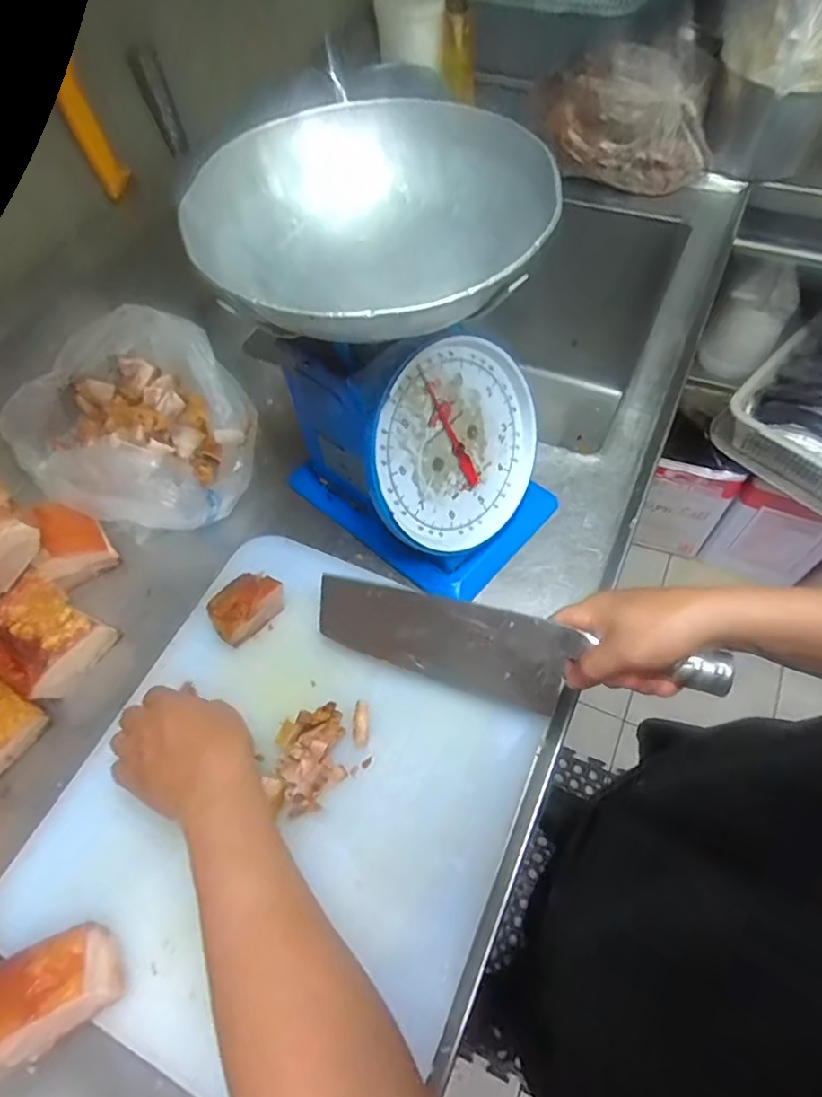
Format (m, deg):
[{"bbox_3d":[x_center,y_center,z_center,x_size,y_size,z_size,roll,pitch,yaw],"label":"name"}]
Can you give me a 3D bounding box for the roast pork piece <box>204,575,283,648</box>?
[{"bbox_3d":[-0.157,0.051,0.541,0.058,0.033,0.064,35,67,22],"label":"roast pork piece"}]

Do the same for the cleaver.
[{"bbox_3d":[0.079,0.083,0.482,0.319,0.083,0.028,9,20,17],"label":"cleaver"}]

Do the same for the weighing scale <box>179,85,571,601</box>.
[{"bbox_3d":[-0.004,-0.162,0.531,0.251,0.315,0.239,39,68,24],"label":"weighing scale"}]

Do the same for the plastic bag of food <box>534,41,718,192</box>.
[{"bbox_3d":[0.322,-0.672,0.897,0.278,0.145,0.118,16,61,13],"label":"plastic bag of food"}]

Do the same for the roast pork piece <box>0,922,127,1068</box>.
[{"bbox_3d":[-0.240,0.292,0.385,0.076,0.054,0.053,-29,61,-13],"label":"roast pork piece"}]

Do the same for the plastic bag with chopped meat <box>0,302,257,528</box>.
[{"bbox_3d":[-0.295,-0.151,0.671,0.258,0.110,0.248,16,61,13],"label":"plastic bag with chopped meat"}]

